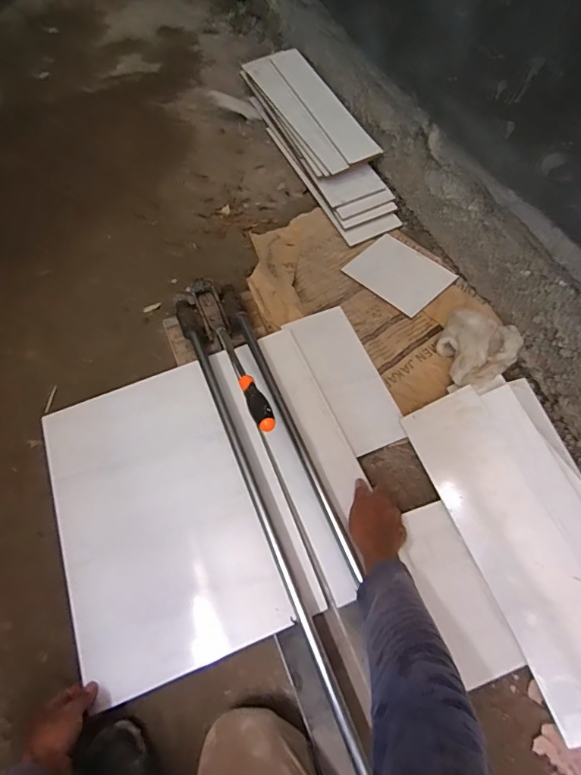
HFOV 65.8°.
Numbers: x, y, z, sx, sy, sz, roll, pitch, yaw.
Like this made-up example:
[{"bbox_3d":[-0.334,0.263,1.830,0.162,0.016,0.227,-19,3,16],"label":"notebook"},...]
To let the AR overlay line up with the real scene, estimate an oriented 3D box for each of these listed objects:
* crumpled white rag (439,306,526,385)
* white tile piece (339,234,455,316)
[{"bbox_3d":[0.355,-0.077,0.865,0.142,0.056,0.179,31,68,16],"label":"crumpled white rag"},{"bbox_3d":[0.244,-0.256,1.009,0.156,0.009,0.207,-38,62,-16],"label":"white tile piece"}]

